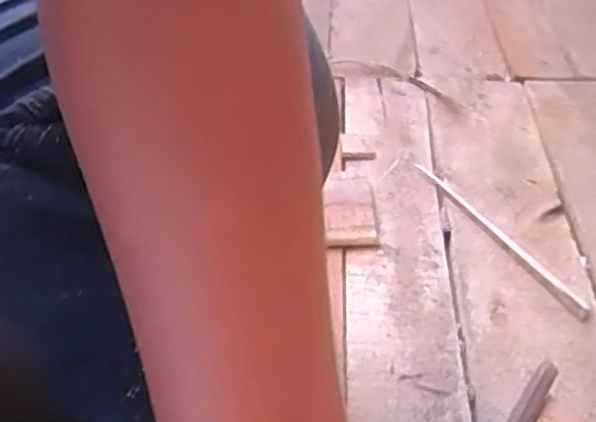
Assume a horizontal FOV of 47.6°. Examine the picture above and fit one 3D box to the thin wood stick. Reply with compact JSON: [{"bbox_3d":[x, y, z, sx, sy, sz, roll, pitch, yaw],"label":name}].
[{"bbox_3d":[0.141,0.013,0.487,0.011,0.004,0.172,-21,47,-24],"label":"thin wood stick"}]

